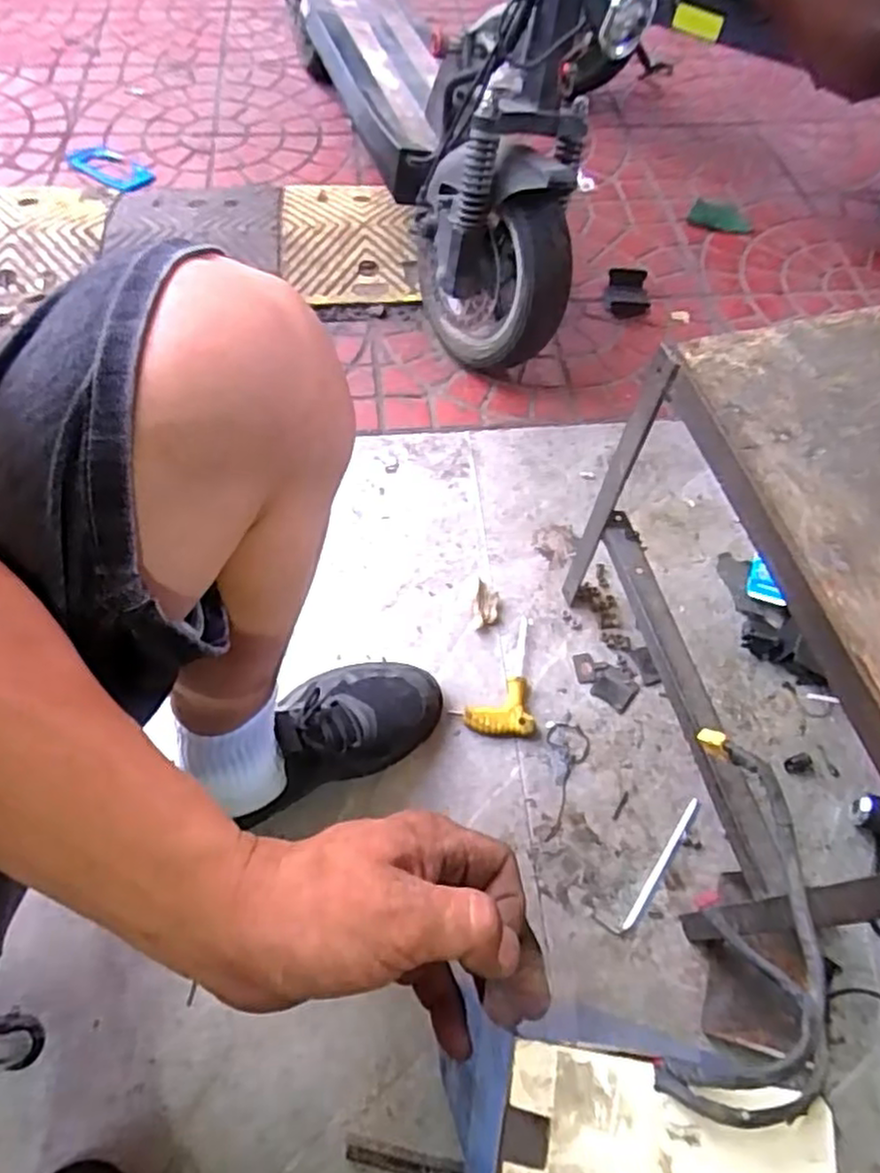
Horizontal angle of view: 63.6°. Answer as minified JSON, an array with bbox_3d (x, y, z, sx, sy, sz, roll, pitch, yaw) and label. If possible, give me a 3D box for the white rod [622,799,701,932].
[{"bbox_3d":[0.211,0.262,0.670,0.015,0.010,0.139,35,64,15],"label":"white rod"}]

